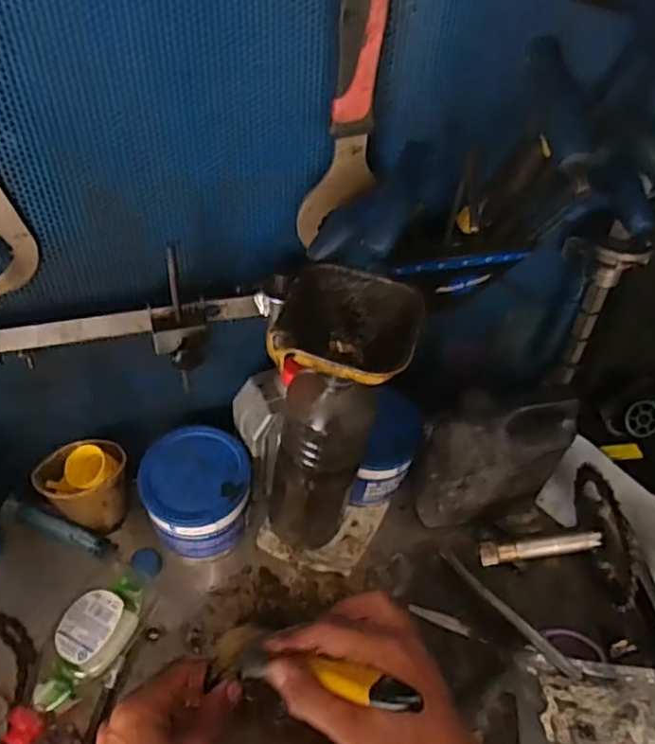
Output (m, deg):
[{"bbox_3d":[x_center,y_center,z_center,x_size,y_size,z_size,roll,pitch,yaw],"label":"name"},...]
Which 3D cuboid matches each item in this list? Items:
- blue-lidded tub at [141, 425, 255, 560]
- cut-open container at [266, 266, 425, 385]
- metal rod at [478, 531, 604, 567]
[{"bbox_3d":[-0.128,0.127,0.638,0.100,0.102,0.103,2,49,-3],"label":"blue-lidded tub"},{"bbox_3d":[0.016,-0.025,0.458,0.096,0.061,0.090,13,50,7],"label":"cut-open container"},{"bbox_3d":[0.207,0.170,0.619,0.116,0.022,0.019,-9,49,6],"label":"metal rod"}]

